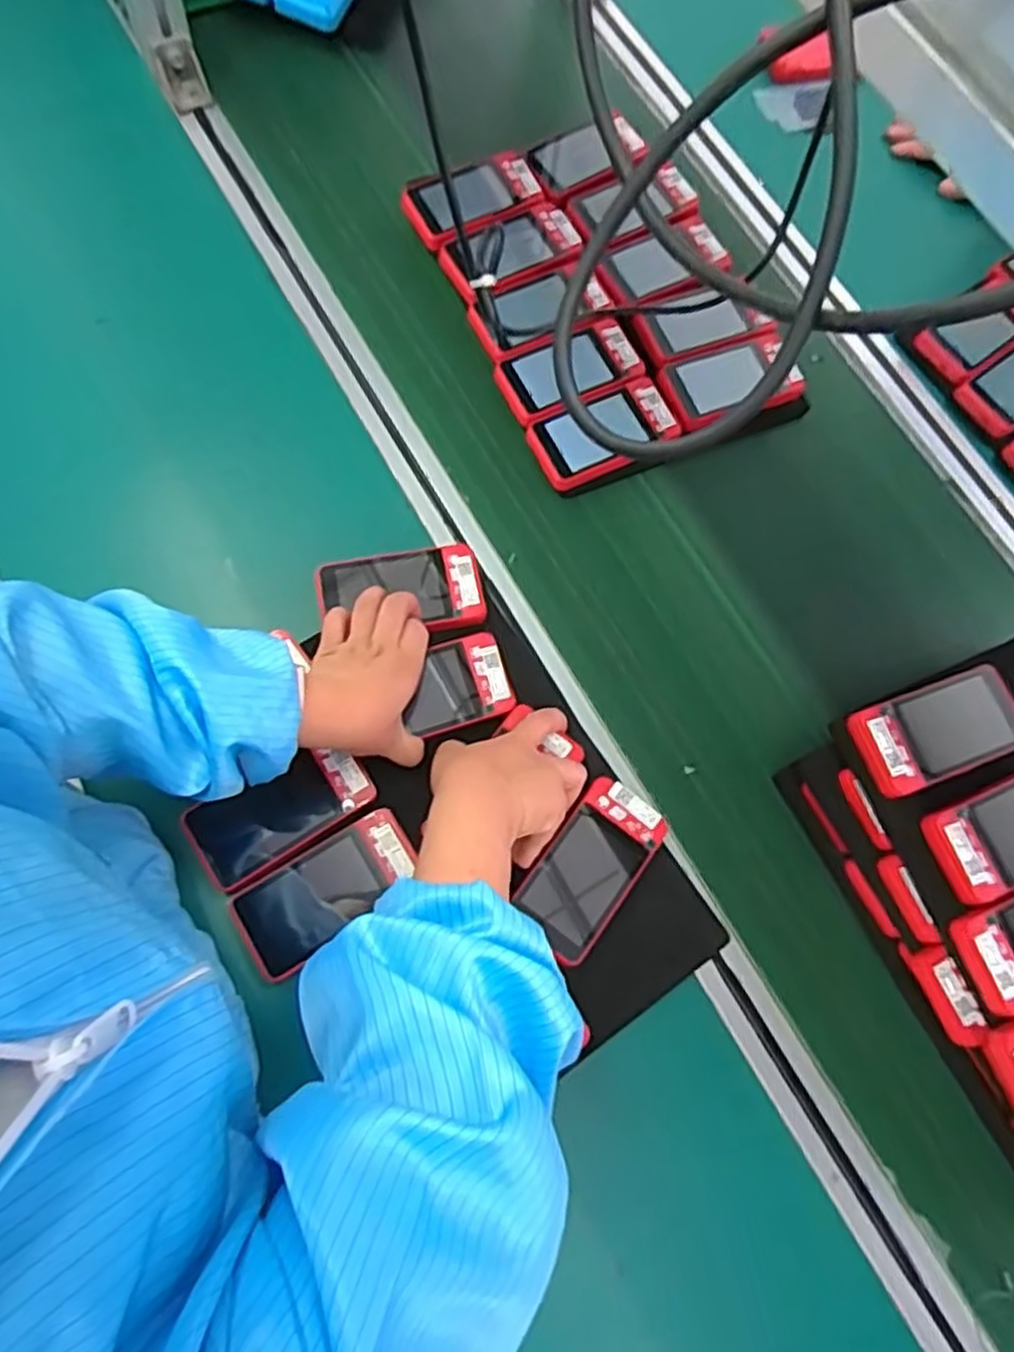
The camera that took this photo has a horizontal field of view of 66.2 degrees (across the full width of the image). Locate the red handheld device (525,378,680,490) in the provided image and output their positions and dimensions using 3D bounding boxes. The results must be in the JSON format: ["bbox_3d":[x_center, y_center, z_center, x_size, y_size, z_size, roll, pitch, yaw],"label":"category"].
[{"bbox_3d":[0.084,-0.204,0.661,0.123,0.029,0.067,-22,76,-13],"label":"red handheld device"}]

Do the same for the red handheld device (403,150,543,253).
[{"bbox_3d":[-0.031,-0.441,0.718,0.125,0.018,0.080,-23,78,-6],"label":"red handheld device"}]

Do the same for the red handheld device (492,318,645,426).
[{"bbox_3d":[0.054,-0.261,0.675,0.117,0.028,0.066,-25,78,-7],"label":"red handheld device"}]

